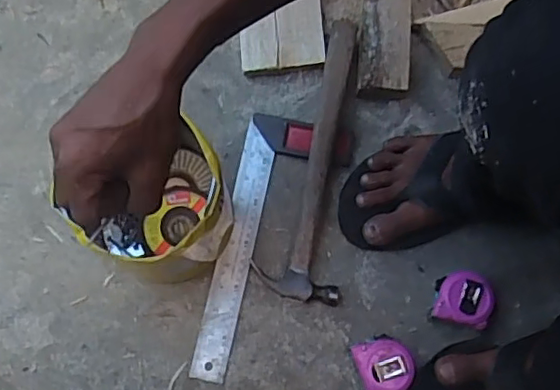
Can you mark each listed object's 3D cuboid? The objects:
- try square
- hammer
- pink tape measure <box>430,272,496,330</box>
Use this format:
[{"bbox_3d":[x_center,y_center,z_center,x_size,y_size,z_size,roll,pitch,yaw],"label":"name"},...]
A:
[{"bbox_3d":[-0.008,0.059,0.671,0.117,0.017,0.305,14,76,1],"label":"try square"},{"bbox_3d":[0.039,-0.045,0.678,0.094,0.046,0.325,9,76,-1],"label":"hammer"},{"bbox_3d":[0.196,0.112,0.643,0.060,0.038,0.058,17,76,1],"label":"pink tape measure"}]

